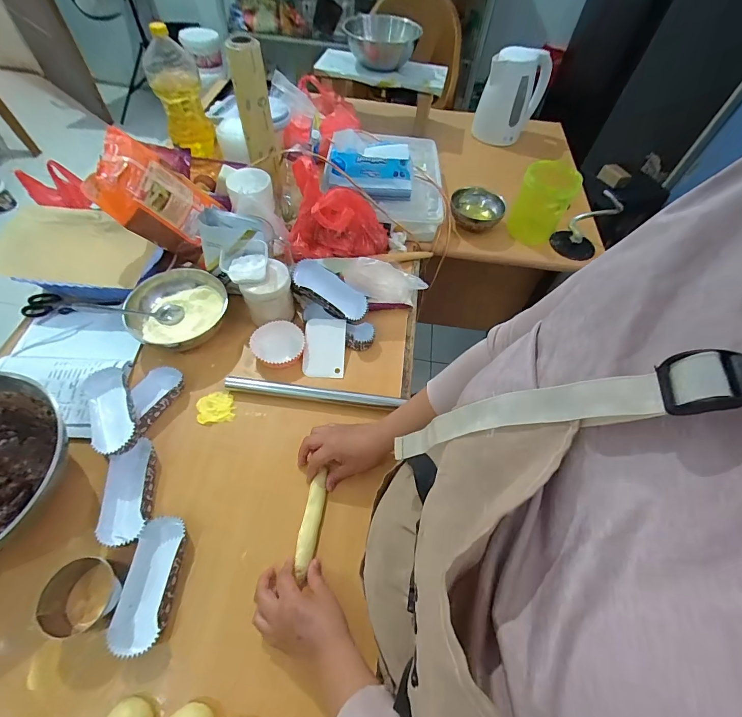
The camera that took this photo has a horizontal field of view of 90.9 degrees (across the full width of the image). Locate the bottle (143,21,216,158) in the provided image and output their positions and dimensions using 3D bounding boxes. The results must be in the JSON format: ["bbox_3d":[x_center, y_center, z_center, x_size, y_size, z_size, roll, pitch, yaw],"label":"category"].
[{"bbox_3d":[-0.429,-0.587,0.825,0.104,0.247,0.092,-26,42,-20],"label":"bottle"}]

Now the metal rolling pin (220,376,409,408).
[{"bbox_3d":[-0.098,0.058,0.623,0.298,0.022,0.021,7,56,0],"label":"metal rolling pin"}]

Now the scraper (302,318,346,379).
[{"bbox_3d":[-0.086,-0.020,0.680,0.075,0.010,0.111,3,75,-4],"label":"scraper"}]

